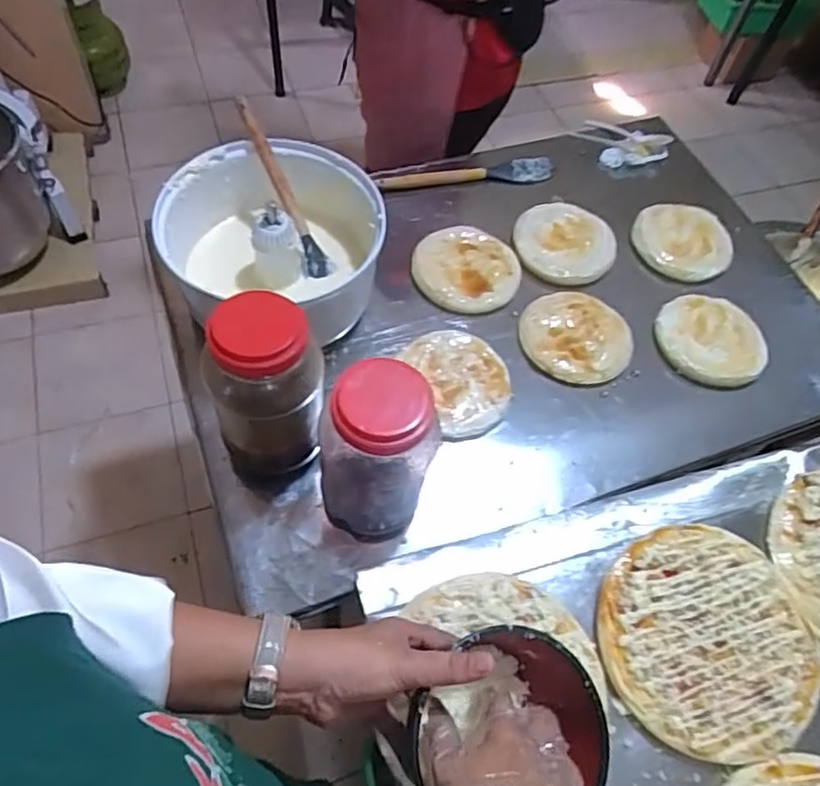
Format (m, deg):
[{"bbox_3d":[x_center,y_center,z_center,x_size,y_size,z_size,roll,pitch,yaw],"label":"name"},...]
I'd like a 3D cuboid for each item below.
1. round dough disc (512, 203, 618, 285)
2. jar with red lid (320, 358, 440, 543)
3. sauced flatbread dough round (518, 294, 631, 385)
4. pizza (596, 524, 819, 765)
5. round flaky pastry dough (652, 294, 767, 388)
[{"bbox_3d":[0.231,-0.230,0.945,0.146,0.016,0.160,20,61,12],"label":"round dough disc"},{"bbox_3d":[-0.043,0.065,0.634,0.102,0.232,0.093,-6,59,-3],"label":"jar with red lid"},{"bbox_3d":[0.226,-0.078,0.863,0.144,0.016,0.153,0,59,0],"label":"sauced flatbread dough round"},{"bbox_3d":[0.277,0.222,0.589,0.194,0.028,0.196,0,59,0],"label":"pizza"},{"bbox_3d":[0.418,-0.075,0.890,0.143,0.026,0.144,0,59,0],"label":"round flaky pastry dough"}]

